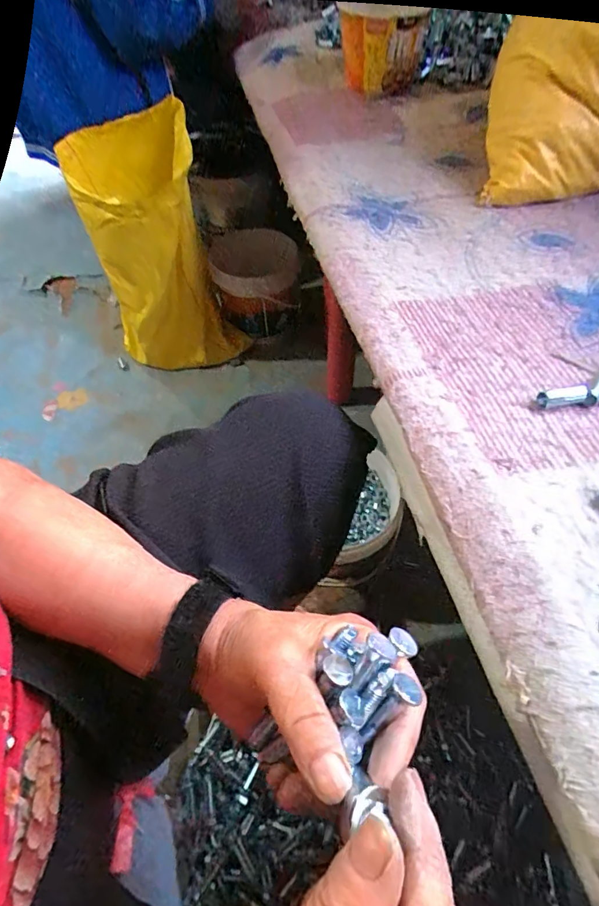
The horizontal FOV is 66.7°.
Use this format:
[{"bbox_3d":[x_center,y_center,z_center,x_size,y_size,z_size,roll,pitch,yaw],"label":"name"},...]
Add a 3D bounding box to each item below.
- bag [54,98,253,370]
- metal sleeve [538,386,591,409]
[{"bbox_3d":[-0.306,-0.415,0.985,0.263,0.458,0.218,-27,57,-15],"label":"bag"},{"bbox_3d":[0.195,-0.042,0.336,0.034,0.011,0.010,-4,54,1],"label":"metal sleeve"}]

